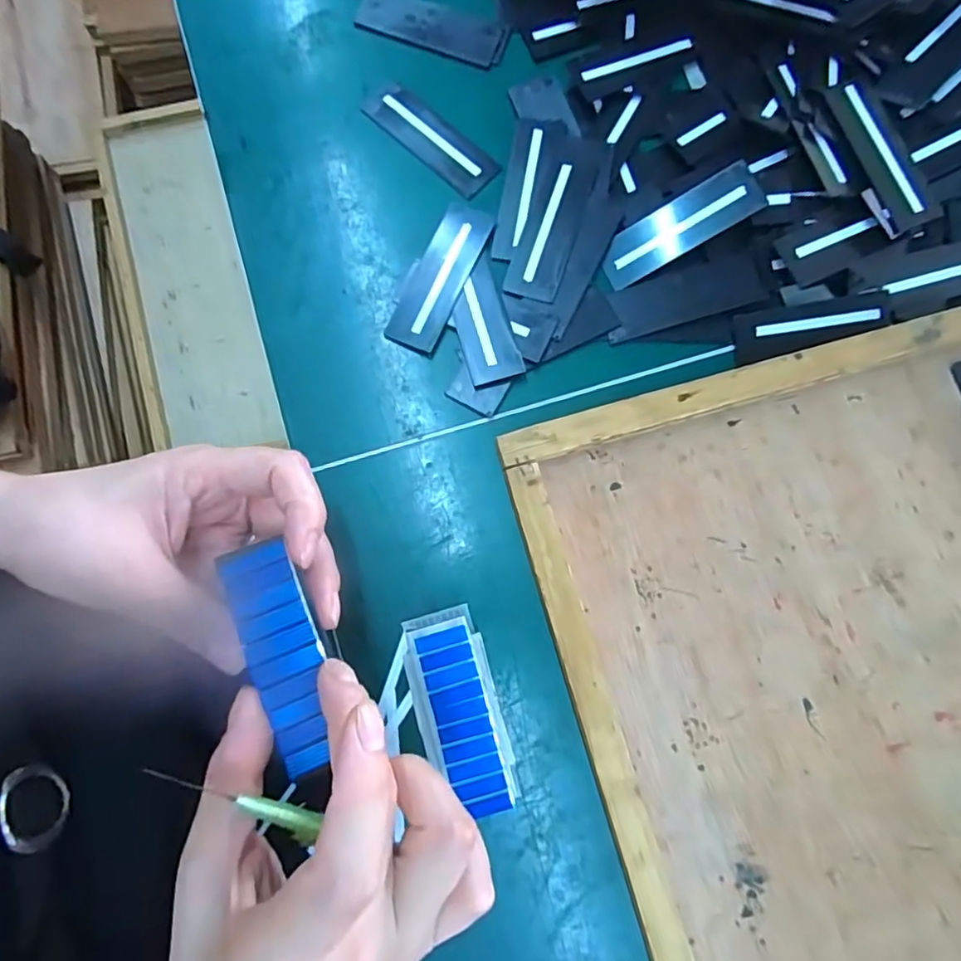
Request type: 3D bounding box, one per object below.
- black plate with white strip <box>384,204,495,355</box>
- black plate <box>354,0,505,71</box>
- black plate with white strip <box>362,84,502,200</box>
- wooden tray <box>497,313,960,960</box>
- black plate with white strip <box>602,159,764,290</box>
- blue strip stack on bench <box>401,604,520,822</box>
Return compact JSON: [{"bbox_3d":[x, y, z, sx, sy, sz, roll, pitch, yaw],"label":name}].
[{"bbox_3d":[-0.023,-0.120,0.341,0.033,0.004,0.093,24,81,4],"label":"black plate with white strip"},{"bbox_3d":[-0.032,-0.289,0.374,0.092,0.006,0.034,19,80,3],"label":"black plate"},{"bbox_3d":[-0.030,-0.210,0.360,0.091,0.004,0.030,40,82,6],"label":"black plate with white strip"},{"bbox_3d":[0.216,0.169,0.280,0.293,0.025,0.485,-15,80,-3],"label":"wooden tray"},{"bbox_3d":[0.112,-0.144,0.335,0.092,0.005,0.030,-29,81,9],"label":"black plate with white strip"},{"bbox_3d":[-0.011,0.112,0.290,0.038,0.022,0.093,-15,80,-3],"label":"blue strip stack on bench"}]

